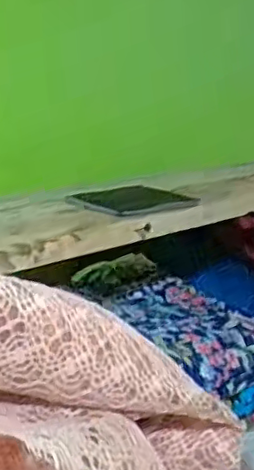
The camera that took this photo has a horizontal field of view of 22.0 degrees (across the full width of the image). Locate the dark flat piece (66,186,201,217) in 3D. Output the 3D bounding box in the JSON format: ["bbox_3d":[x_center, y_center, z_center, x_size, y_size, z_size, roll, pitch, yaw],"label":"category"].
[{"bbox_3d":[0.004,-0.031,0.572,0.093,0.008,0.092,-8,16,-35],"label":"dark flat piece"}]

